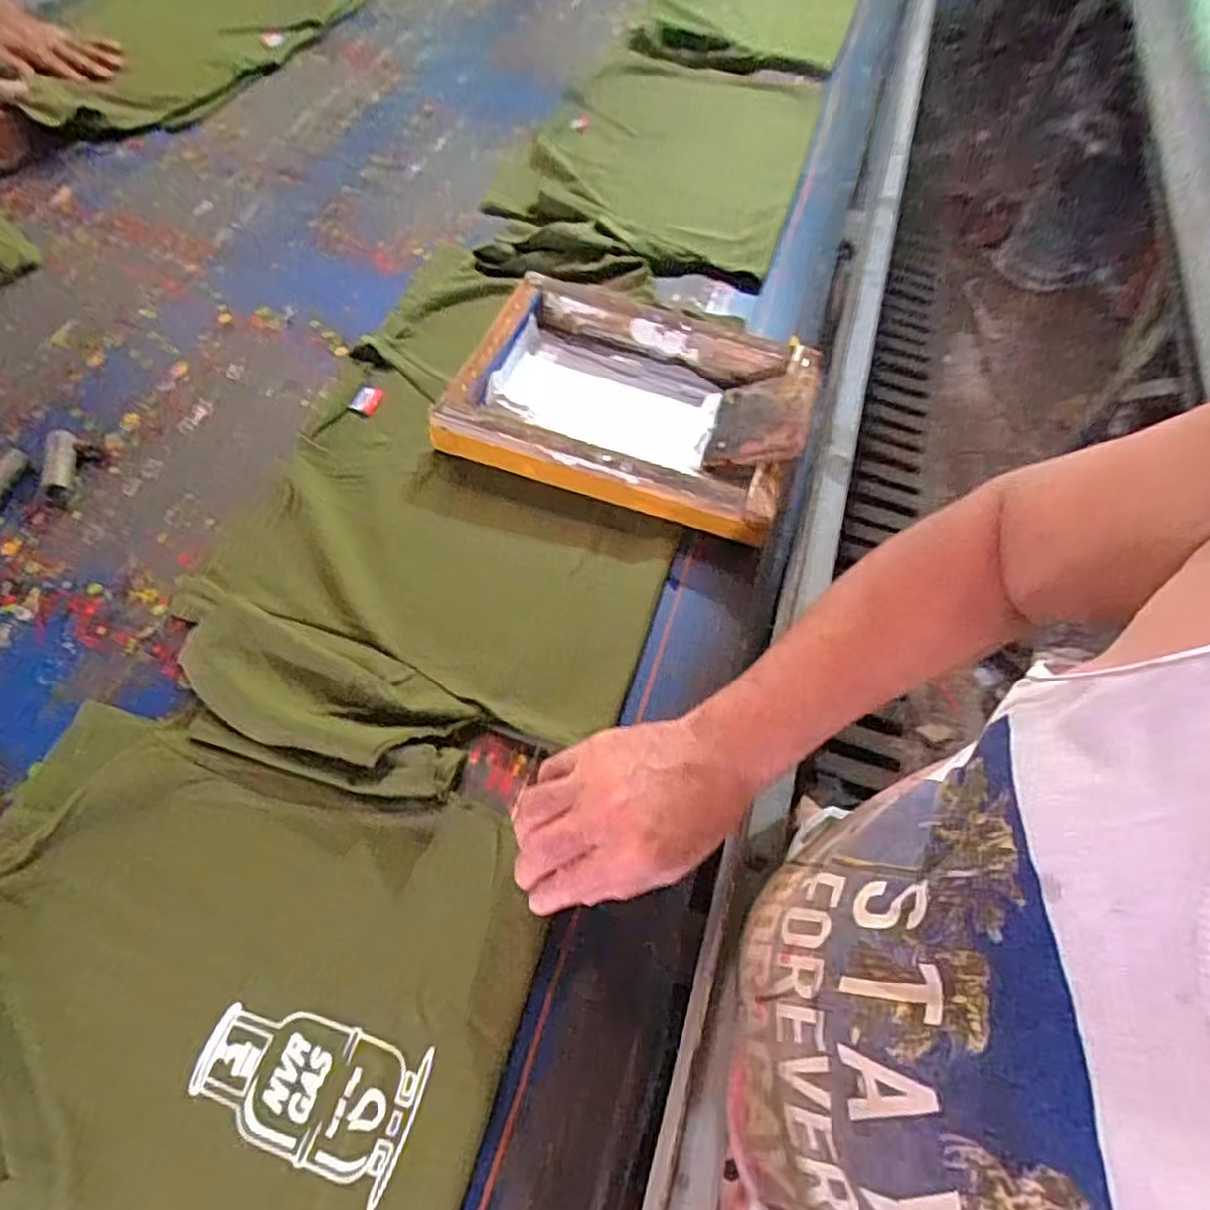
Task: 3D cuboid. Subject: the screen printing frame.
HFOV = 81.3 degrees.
[{"bbox_3d":[0.030,-0.204,0.665,0.311,0.058,0.240,16,61,6],"label":"screen printing frame"}]

